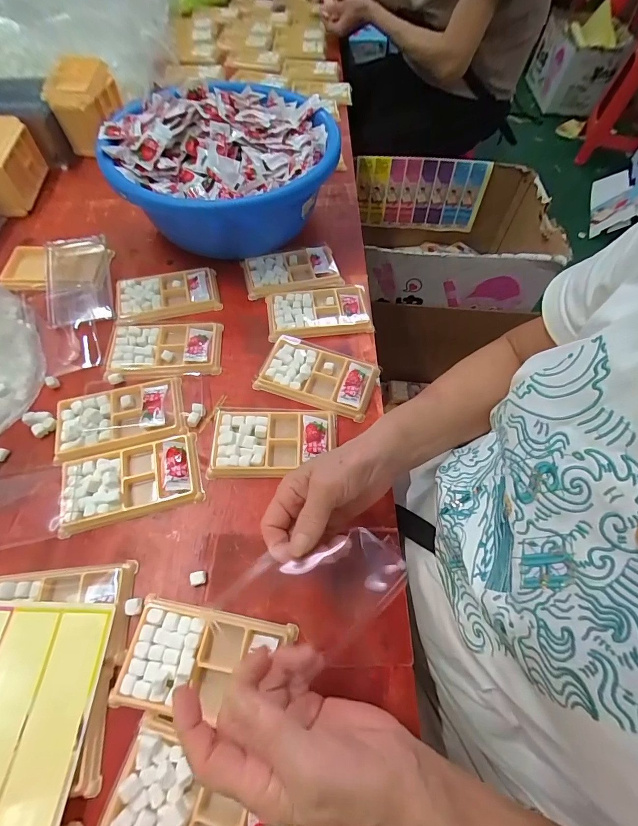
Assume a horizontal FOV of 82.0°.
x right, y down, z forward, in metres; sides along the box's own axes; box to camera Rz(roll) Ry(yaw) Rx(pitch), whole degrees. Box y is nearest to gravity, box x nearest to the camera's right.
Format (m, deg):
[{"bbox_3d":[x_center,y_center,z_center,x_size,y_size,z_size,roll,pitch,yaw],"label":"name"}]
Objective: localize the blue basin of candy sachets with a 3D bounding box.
[{"bbox_3d":[-0.133,-0.345,0.540,0.296,0.131,0.282,1,61,-1],"label":"blue basin of candy sachets"}]

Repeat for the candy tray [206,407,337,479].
[{"bbox_3d":[-0.049,0.030,0.404,0.134,0.012,0.077,0,61,-1],"label":"candy tray"}]

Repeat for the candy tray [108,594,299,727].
[{"bbox_3d":[-0.095,0.206,0.305,0.134,0.016,0.074,10,61,4],"label":"candy tray"}]

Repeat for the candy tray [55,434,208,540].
[{"bbox_3d":[-0.193,0.067,0.378,0.132,0.013,0.078,-14,62,-9],"label":"candy tray"}]

